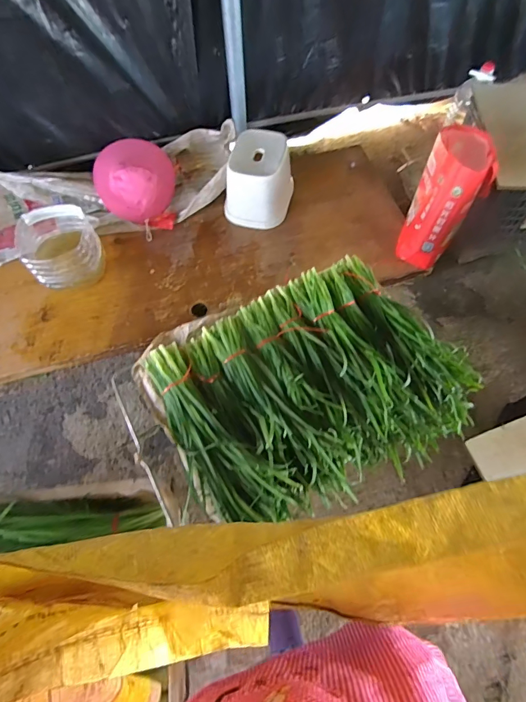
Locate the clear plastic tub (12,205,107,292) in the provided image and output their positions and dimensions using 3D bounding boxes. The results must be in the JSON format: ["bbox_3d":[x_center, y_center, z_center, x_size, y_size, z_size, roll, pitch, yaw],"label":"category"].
[{"bbox_3d":[-0.761,-0.396,1.460,0.271,0.182,0.285,-1,65,1],"label":"clear plastic tub"}]

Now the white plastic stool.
[{"bbox_3d":[-0.011,-0.685,1.543,0.238,0.231,0.283,16,66,9],"label":"white plastic stool"}]

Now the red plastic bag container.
[{"bbox_3d":[0.651,-0.545,1.382,0.203,0.367,0.357,18,66,10],"label":"red plastic bag container"}]

